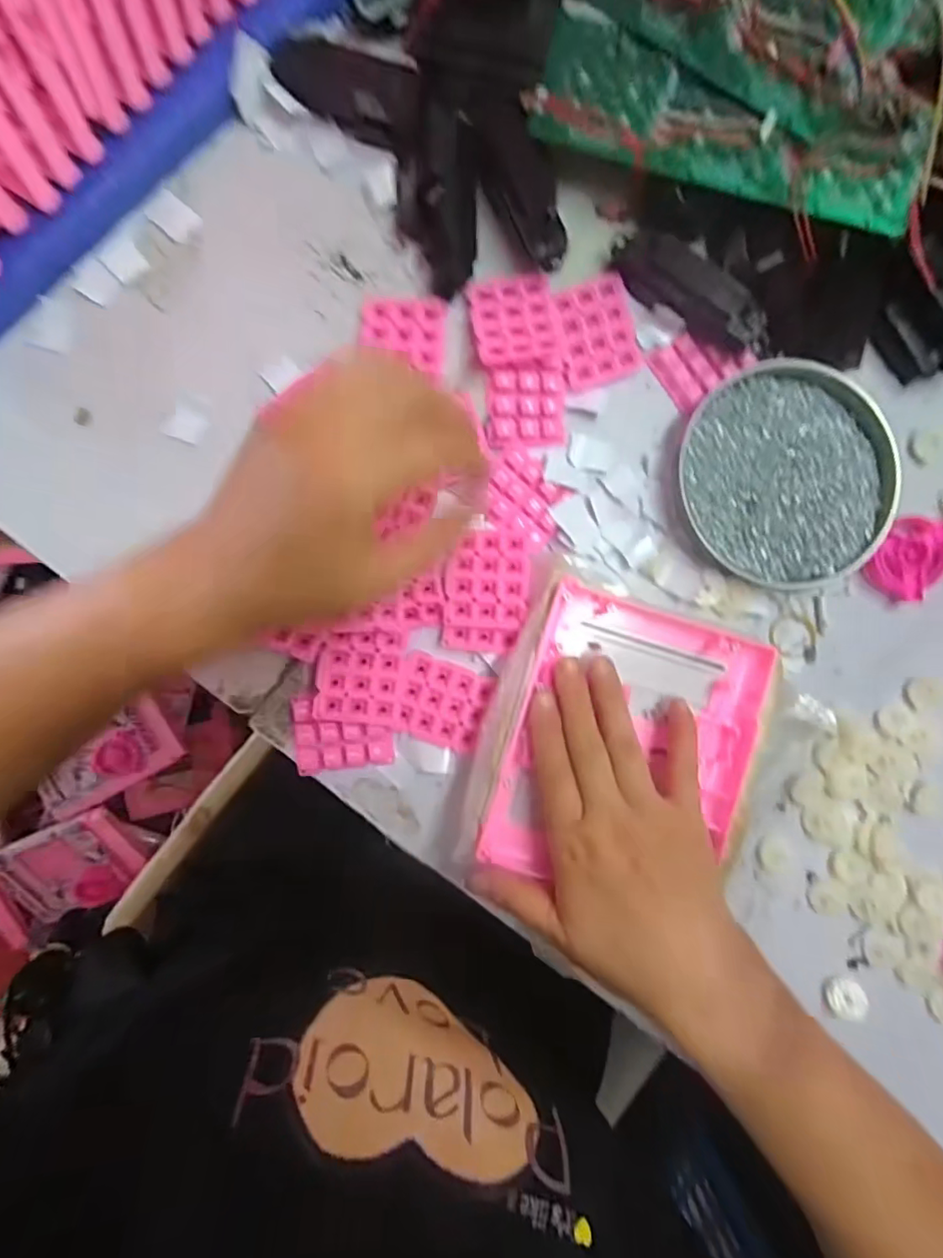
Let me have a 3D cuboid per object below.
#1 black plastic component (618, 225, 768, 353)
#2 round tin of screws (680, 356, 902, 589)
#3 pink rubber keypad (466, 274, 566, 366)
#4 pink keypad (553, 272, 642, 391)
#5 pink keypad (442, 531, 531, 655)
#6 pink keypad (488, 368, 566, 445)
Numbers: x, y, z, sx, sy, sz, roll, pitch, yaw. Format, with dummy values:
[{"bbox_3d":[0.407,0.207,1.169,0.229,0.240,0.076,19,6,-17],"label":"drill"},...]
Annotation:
[{"bbox_3d":[0.133,-0.202,0.336,0.106,0.033,0.025,37,88,-2],"label":"black plastic component"},{"bbox_3d":[0.201,-0.098,0.349,0.127,0.019,0.135,0,89,-3],"label":"round tin of screws"},{"bbox_3d":[0.027,-0.187,0.337,0.052,0.011,0.058,-11,77,-2],"label":"pink rubber keypad"},{"bbox_3d":[0.078,-0.186,0.344,0.049,0.013,0.058,-18,90,-3],"label":"pink keypad"},{"bbox_3d":[0.010,-0.023,0.335,0.048,0.012,0.072,5,89,-3],"label":"pink keypad"},{"bbox_3d":[0.035,-0.137,0.339,0.048,0.009,0.044,-5,90,-3],"label":"pink keypad"}]

